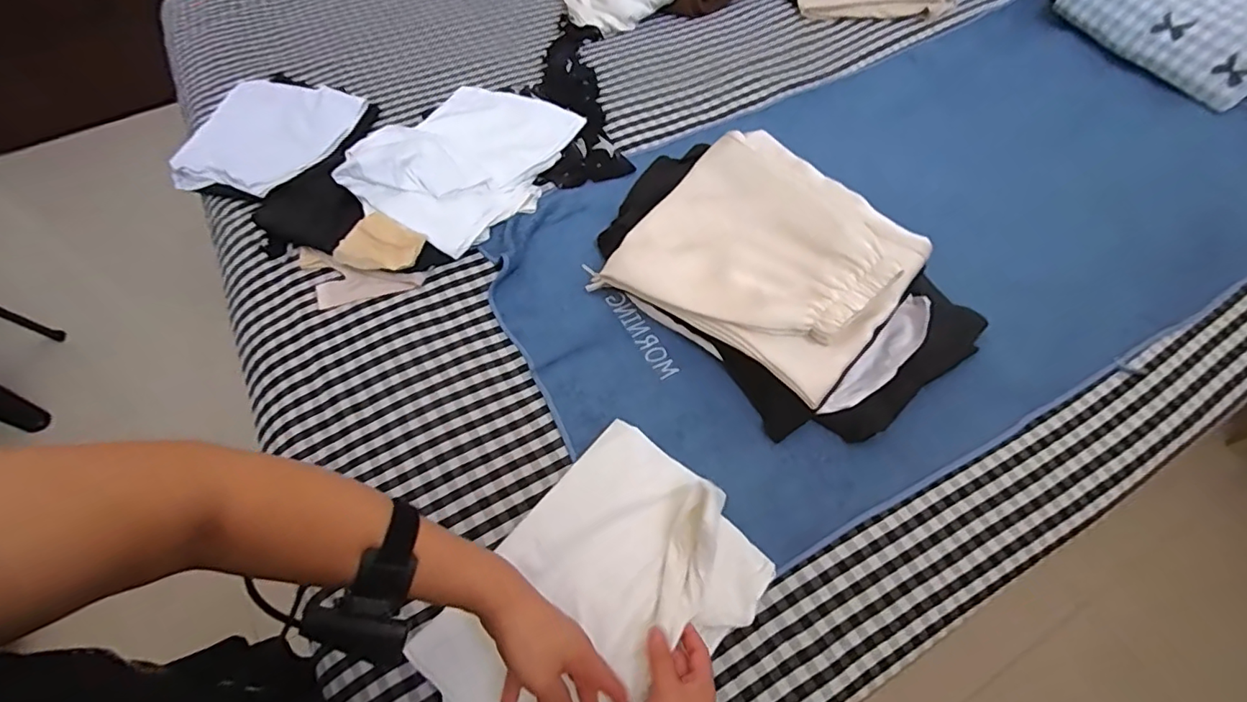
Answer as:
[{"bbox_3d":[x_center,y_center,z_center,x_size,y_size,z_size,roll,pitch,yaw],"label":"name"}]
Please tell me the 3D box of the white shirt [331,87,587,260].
[{"bbox_3d":[-0.247,-0.313,0.875,0.247,0.099,0.352,17,59,13],"label":"white shirt"}]

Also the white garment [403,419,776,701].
[{"bbox_3d":[-0.021,0.237,0.533,0.224,0.064,0.306,34,64,22],"label":"white garment"}]

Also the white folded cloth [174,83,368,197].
[{"bbox_3d":[-0.622,-0.367,0.949,0.297,0.037,0.257,13,58,11],"label":"white folded cloth"}]

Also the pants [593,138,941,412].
[{"bbox_3d":[0.188,-0.136,0.716,0.336,0.081,0.293,33,64,22],"label":"pants"}]

